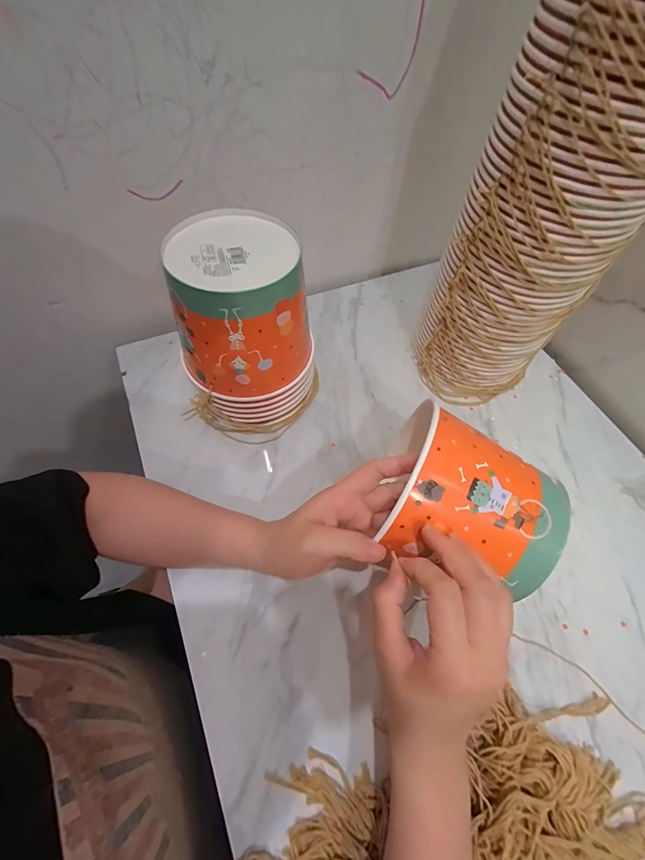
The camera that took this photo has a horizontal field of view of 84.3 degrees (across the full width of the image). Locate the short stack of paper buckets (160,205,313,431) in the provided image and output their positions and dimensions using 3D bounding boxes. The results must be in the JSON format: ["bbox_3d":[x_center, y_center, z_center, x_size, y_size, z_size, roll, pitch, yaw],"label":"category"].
[{"bbox_3d":[-0.087,-0.114,0.416,0.147,0.192,0.153,-8,61,-7],"label":"short stack of paper buckets"}]

